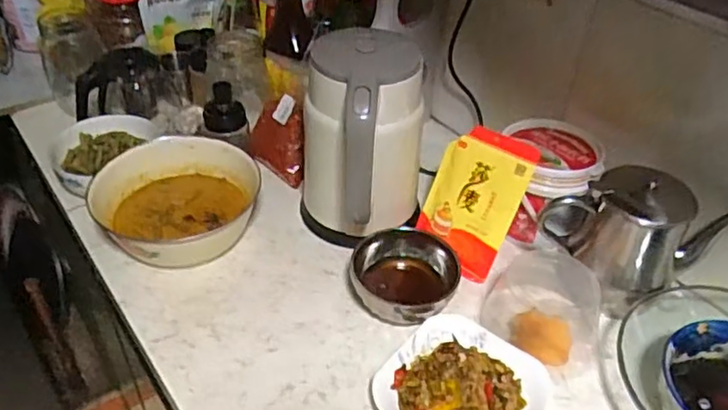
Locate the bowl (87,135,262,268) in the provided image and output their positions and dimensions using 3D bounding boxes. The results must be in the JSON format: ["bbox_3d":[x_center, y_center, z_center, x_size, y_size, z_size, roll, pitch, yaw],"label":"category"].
[{"bbox_3d":[-0.230,-0.005,0.771,0.206,0.078,0.164,-16,44,-21],"label":"bowl"}]

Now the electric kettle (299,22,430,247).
[{"bbox_3d":[-0.001,-0.065,0.738,0.142,0.235,0.167,0,41,-3],"label":"electric kettle"}]

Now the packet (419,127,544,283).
[{"bbox_3d":[0.136,-0.006,0.764,0.123,0.177,0.017,26,11,35],"label":"packet"}]

